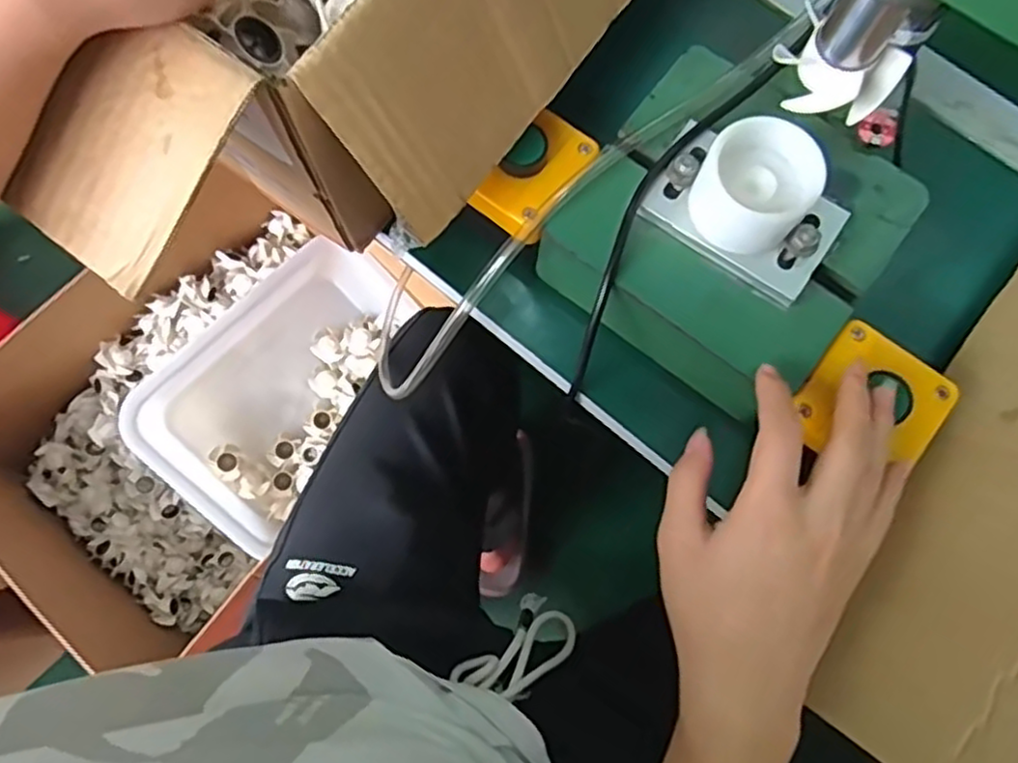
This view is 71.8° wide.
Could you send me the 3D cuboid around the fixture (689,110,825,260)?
[{"bbox_3d":[0.124,-0.097,0.359,0.054,0.051,0.052,0,75,-1],"label":"fixture"}]

